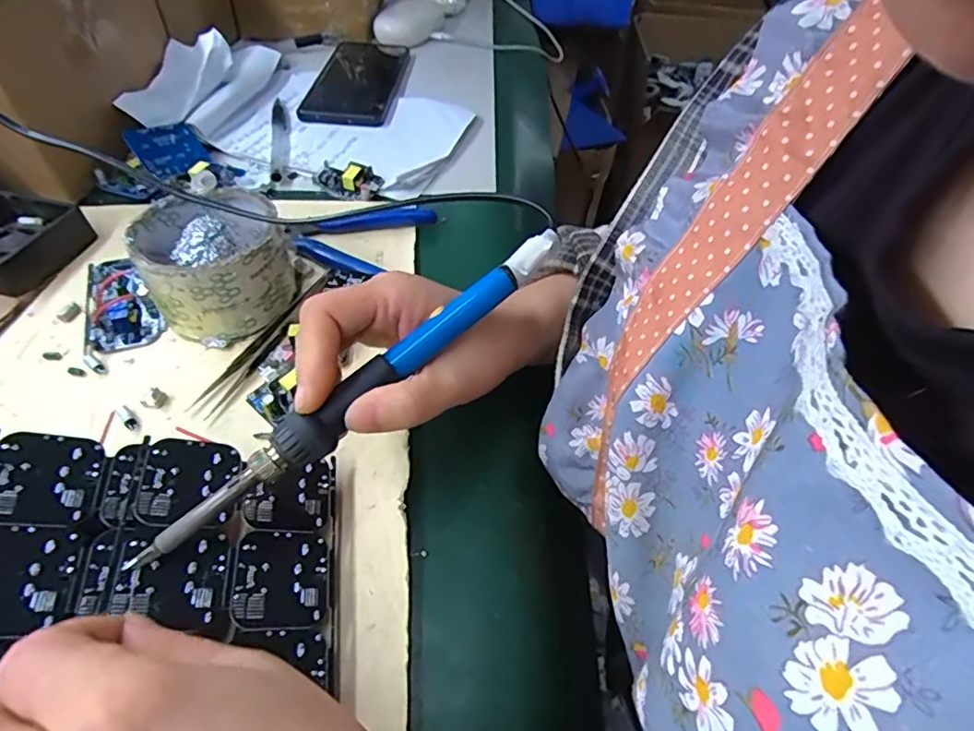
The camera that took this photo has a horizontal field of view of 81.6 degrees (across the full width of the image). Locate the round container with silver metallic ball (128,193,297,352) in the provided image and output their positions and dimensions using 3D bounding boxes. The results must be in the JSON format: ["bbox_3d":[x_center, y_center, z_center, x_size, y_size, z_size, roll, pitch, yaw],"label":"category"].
[{"bbox_3d":[-0.160,-0.063,0.340,0.078,0.055,0.078,1,50,-1],"label":"round container with silver metallic ball"}]

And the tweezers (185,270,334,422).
[{"bbox_3d":[-0.131,-0.017,0.333,0.015,0.012,0.114,21,53,15],"label":"tweezers"}]

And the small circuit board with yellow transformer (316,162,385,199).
[{"bbox_3d":[-0.111,-0.147,0.441,0.050,0.016,0.032,16,51,11],"label":"small circuit board with yellow transformer"}]

